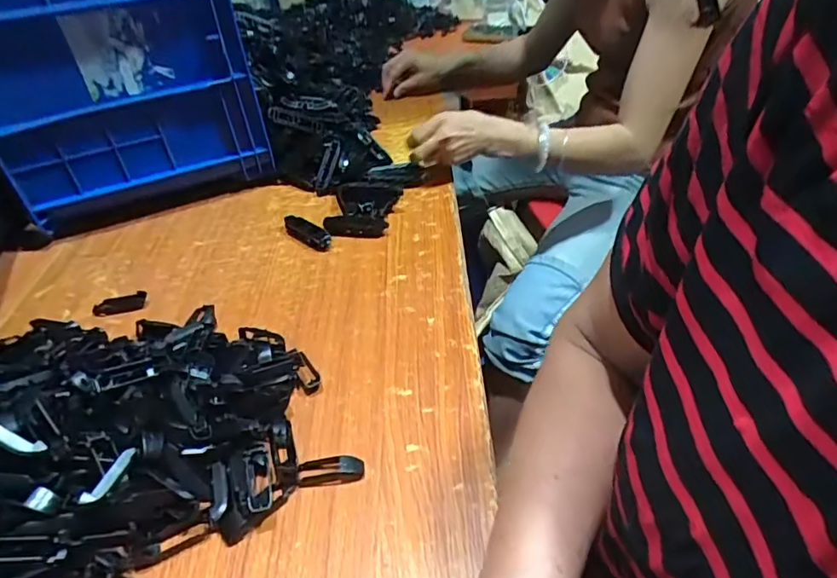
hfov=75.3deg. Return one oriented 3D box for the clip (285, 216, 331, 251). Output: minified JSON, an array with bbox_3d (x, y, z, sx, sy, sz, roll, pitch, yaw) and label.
[{"bbox_3d":[-0.137,-0.067,0.654,0.080,0.023,0.017,28,50,32],"label":"clip"}]

